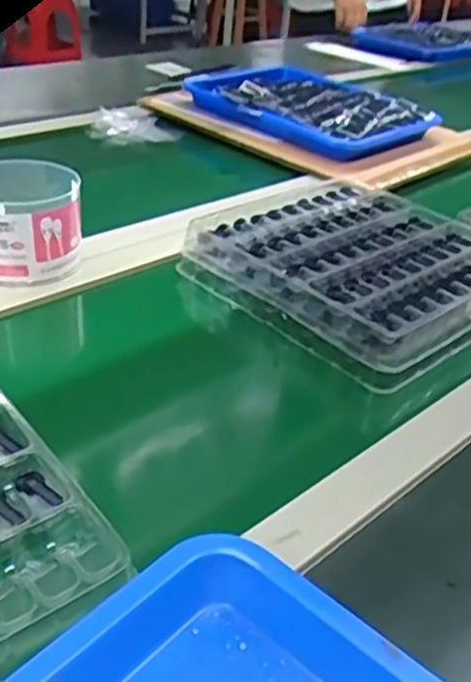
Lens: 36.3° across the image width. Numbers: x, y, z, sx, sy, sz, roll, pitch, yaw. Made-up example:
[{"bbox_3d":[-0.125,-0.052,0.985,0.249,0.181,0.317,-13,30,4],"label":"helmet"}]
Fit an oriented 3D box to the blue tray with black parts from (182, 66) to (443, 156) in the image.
[{"bbox_3d":[0.109,-0.368,1.105,0.344,0.031,0.268,28,40,29],"label":"blue tray with black parts"}]

